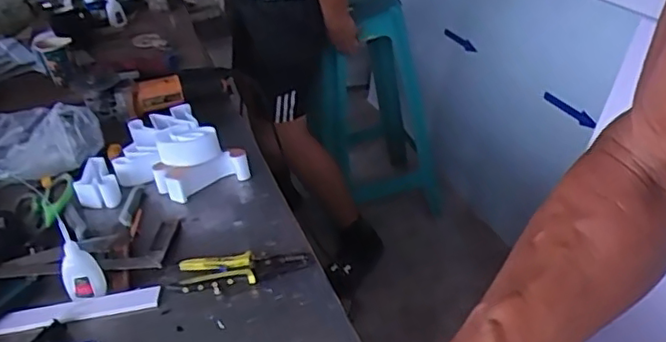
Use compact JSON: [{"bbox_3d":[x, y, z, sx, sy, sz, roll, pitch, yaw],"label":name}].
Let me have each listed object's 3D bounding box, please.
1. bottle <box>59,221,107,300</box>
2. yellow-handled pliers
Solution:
[{"bbox_3d":[-0.307,0.113,0.754,0.037,0.091,0.041,24,44,40],"label":"bottle"},{"bbox_3d":[-0.110,0.119,0.782,0.160,0.014,0.051,-5,32,4],"label":"yellow-handled pliers"}]

